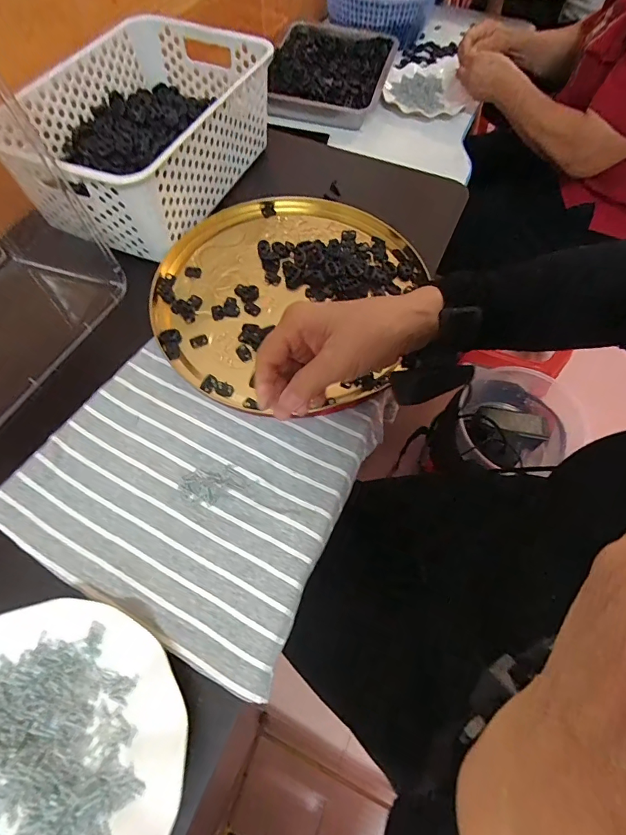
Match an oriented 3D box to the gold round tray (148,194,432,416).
[{"bbox_3d":[-0.032,-0.140,0.456,0.270,0.023,0.289,1,62,-1],"label":"gold round tray"}]

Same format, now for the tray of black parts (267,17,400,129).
[{"bbox_3d":[0.034,-0.718,0.851,0.232,0.054,0.329,15,63,6],"label":"tray of black parts"}]

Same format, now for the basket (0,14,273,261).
[{"bbox_3d":[-0.195,-0.341,0.503,0.205,0.112,0.302,23,64,10],"label":"basket"}]

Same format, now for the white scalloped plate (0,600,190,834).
[{"bbox_3d":[-0.172,0.216,0.258,0.177,0.020,0.176,1,62,-1],"label":"white scalloped plate"}]

